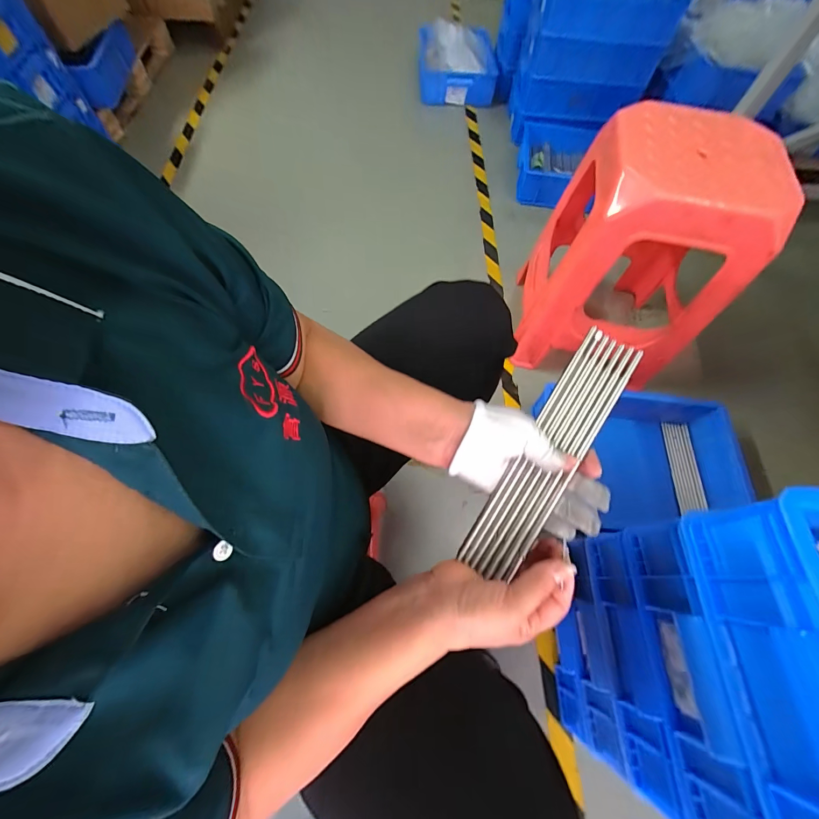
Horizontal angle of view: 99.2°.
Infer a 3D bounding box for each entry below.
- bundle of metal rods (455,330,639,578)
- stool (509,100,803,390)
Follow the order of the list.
[{"bbox_3d":[0.131,0.042,0.324,0.051,0.013,0.247,31,88,11],"label":"bundle of metal rods"},{"bbox_3d":[0.490,-0.340,0.797,0.338,0.469,0.348,17,65,5],"label":"stool"}]

